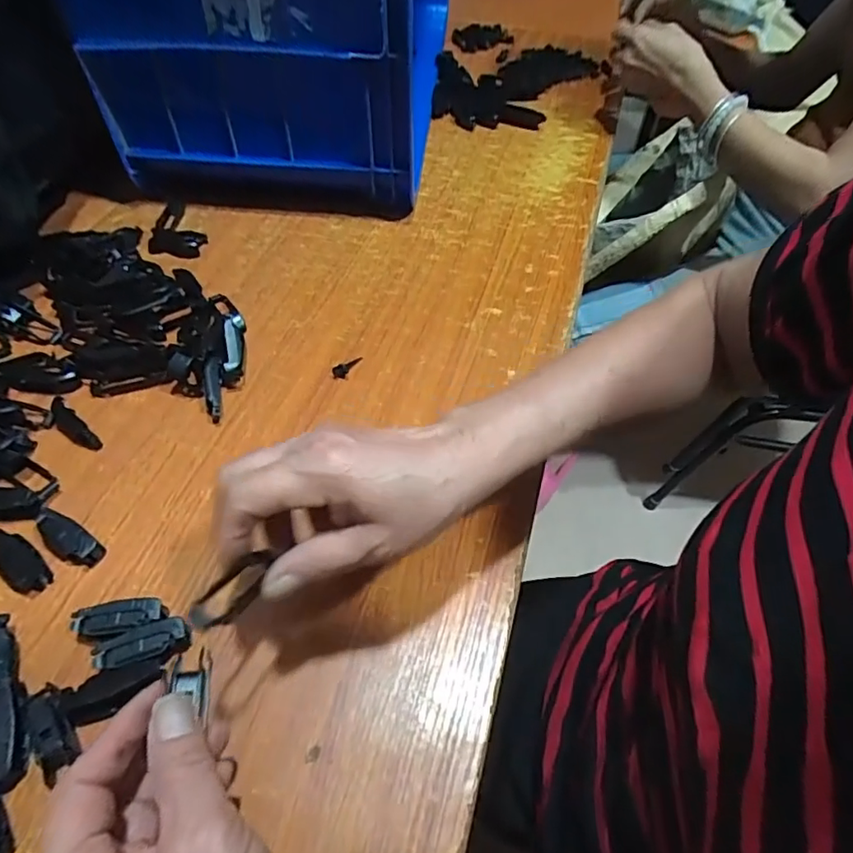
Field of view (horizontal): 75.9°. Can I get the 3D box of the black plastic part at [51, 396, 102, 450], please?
[{"bbox_3d":[-0.265,0.000,0.408,0.055,0.012,0.015,36,59,23],"label":"black plastic part"}]

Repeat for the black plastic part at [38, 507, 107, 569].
[{"bbox_3d":[-0.230,0.071,0.350,0.047,0.017,0.020,27,56,17],"label":"black plastic part"}]

